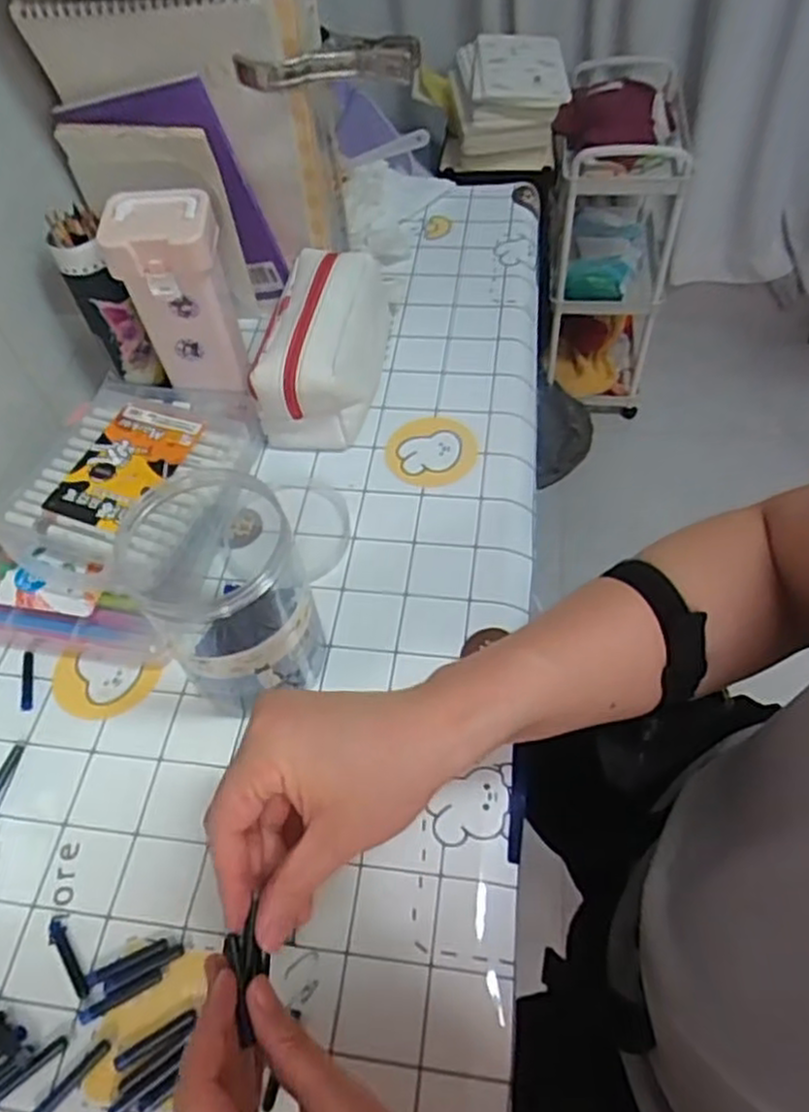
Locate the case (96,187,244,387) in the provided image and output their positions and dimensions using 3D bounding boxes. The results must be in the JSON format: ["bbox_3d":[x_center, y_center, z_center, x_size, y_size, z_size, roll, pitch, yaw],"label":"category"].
[{"bbox_3d":[-0.183,-0.212,0.620,0.082,0.164,0.062,-6,55,0],"label":"case"}]

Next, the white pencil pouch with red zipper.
[{"bbox_3d":[-0.069,-0.194,0.660,0.094,0.092,0.194,4,55,7],"label":"white pencil pouch with red zipper"}]

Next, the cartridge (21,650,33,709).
[{"bbox_3d":[-0.273,0.091,0.533,0.008,0.005,0.046,-13,55,-5],"label":"cartridge"}]

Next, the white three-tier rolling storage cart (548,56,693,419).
[{"bbox_3d":[0.417,-0.637,1.508,0.234,0.544,0.379,9,56,10],"label":"white three-tier rolling storage cart"}]

